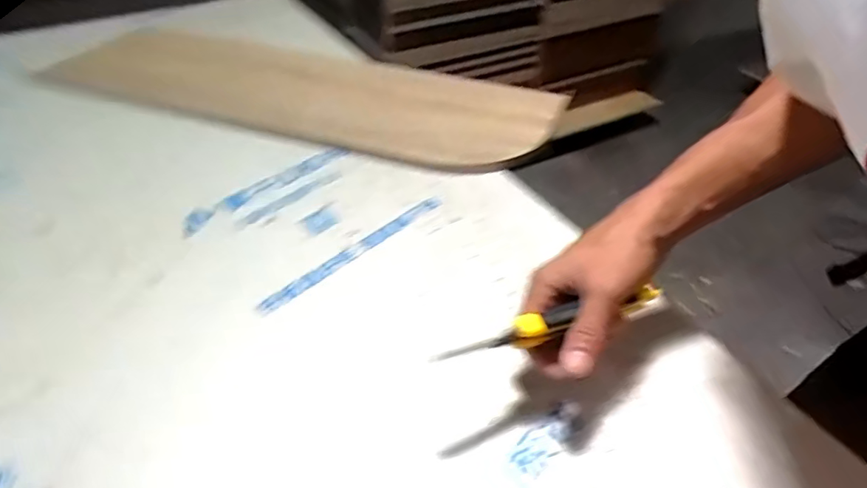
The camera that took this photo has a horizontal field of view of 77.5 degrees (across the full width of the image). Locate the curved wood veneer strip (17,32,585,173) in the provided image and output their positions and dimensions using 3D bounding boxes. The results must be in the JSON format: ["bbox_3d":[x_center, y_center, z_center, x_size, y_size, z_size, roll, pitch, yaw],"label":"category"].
[{"bbox_3d":[-0.186,-0.235,0.799,0.717,0.051,0.273,14,44,13],"label":"curved wood veneer strip"}]

